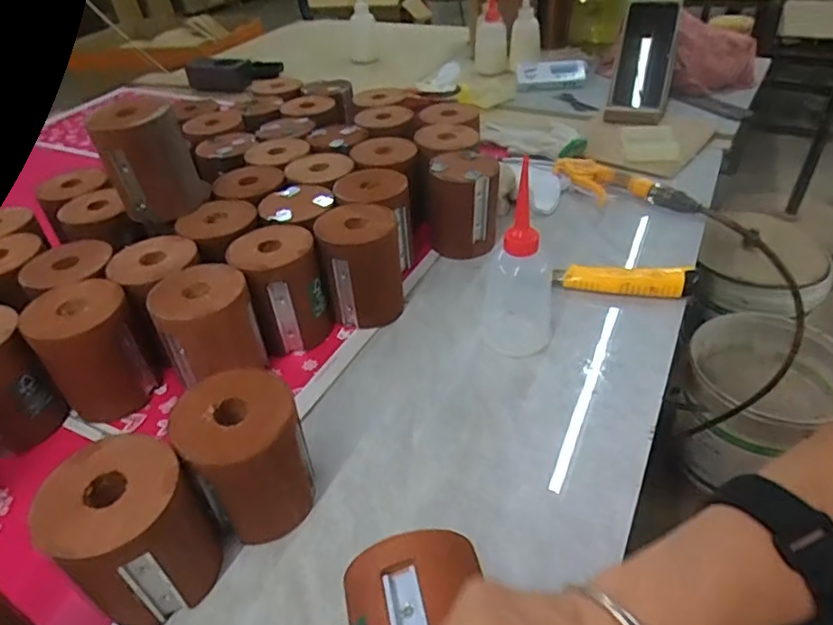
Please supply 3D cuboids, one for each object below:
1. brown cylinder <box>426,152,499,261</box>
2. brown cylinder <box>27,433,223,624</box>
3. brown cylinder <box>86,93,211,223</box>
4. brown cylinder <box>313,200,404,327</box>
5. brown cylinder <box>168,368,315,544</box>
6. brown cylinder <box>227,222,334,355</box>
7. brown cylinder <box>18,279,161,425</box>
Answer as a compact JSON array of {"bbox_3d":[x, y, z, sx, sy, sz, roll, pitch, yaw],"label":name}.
[{"bbox_3d":[0.054,-0.124,0.665,0.077,0.102,0.073,-1,38,7],"label":"brown cylinder"},{"bbox_3d":[-0.171,0.139,0.356,0.077,0.105,0.079,17,43,27],"label":"brown cylinder"},{"bbox_3d":[-0.257,-0.148,0.564,0.069,0.106,0.068,-1,39,5],"label":"brown cylinder"},{"bbox_3d":[-0.052,-0.045,0.576,0.070,0.107,0.072,-11,38,-6],"label":"brown cylinder"},{"bbox_3d":[-0.113,0.103,0.395,0.080,0.105,0.077,-16,39,-13],"label":"brown cylinder"},{"bbox_3d":[-0.127,-0.022,0.553,0.071,0.102,0.078,-20,40,-17],"label":"brown cylinder"},{"bbox_3d":[-0.279,0.034,0.506,0.078,0.103,0.076,-27,42,-24],"label":"brown cylinder"}]

